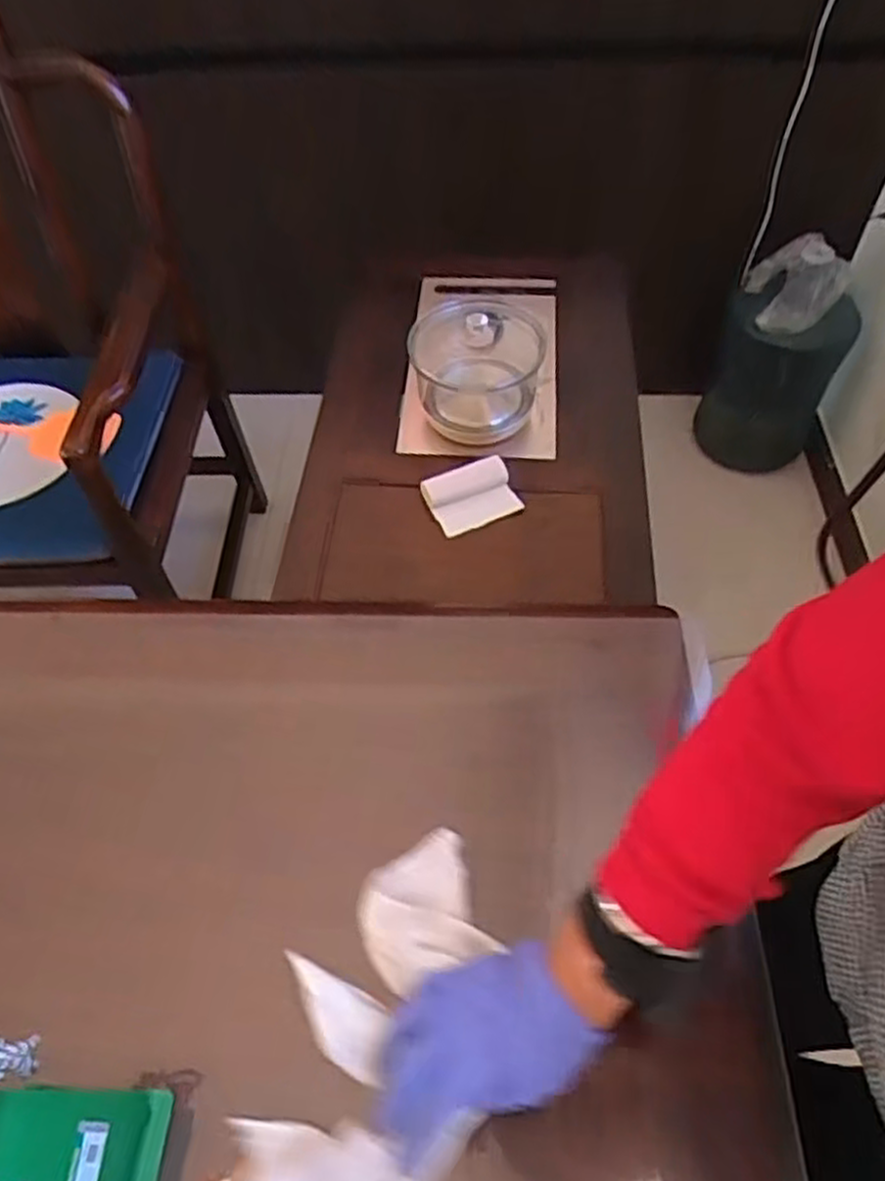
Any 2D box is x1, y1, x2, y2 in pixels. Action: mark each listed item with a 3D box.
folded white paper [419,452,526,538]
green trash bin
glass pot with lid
[{"bbox_3d":[0.035,-0.114,0.906,0.102,0.025,0.075,-20,57,-12],"label":"folded white paper"},{"bbox_3d":[0.728,-0.475,1.719,0.253,0.519,0.201,21,59,16],"label":"green trash bin"},{"bbox_3d":[0.040,-0.272,0.955,0.151,0.136,0.148,-1,55,1],"label":"glass pot with lid"}]

